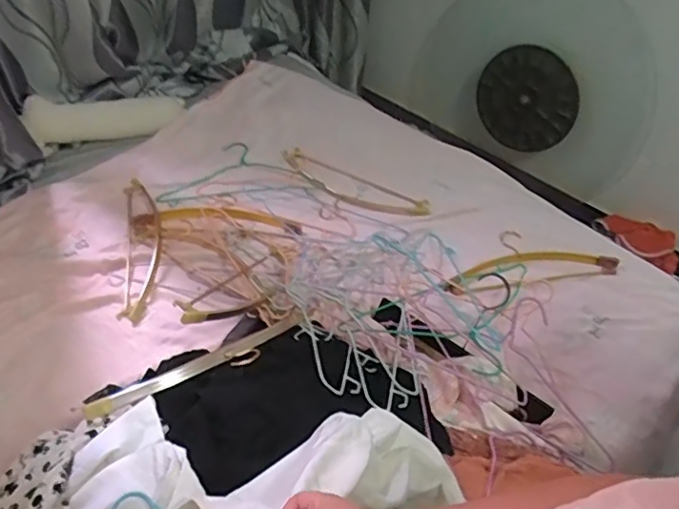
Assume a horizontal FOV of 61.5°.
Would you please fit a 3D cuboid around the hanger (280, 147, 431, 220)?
[{"bbox_3d":[0.005,-0.141,1.331,0.397,0.026,0.161,27,57,19],"label":"hanger"}]

